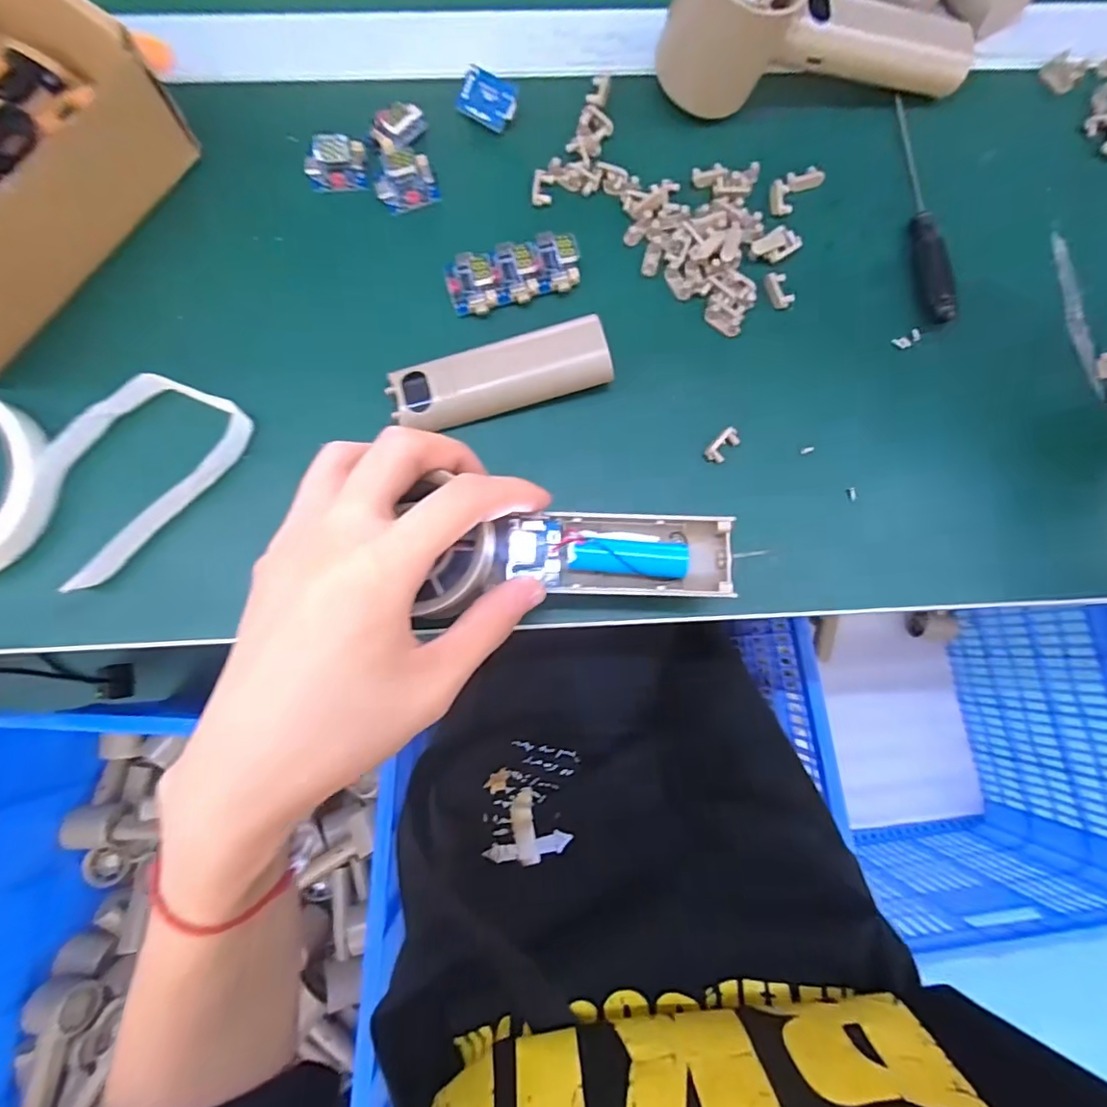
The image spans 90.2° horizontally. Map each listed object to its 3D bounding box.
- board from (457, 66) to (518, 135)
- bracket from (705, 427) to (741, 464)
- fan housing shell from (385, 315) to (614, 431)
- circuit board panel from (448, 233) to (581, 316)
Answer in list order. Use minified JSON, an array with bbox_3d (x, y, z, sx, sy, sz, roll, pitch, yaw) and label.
[{"bbox_3d":[-0.034,-0.238,0.289,0.030,0.004,0.023,27,102,2],"label":"board"},{"bbox_3d":[0.083,-0.053,0.270,0.019,0.005,0.010,-43,84,-8],"label":"bracket"},{"bbox_3d":[-0.025,-0.085,0.265,0.103,0.015,0.034,-14,81,-4],"label":"fan housing shell"},{"bbox_3d":[-0.020,-0.143,0.277,0.067,0.011,0.032,-17,81,-4],"label":"circuit board panel"}]

